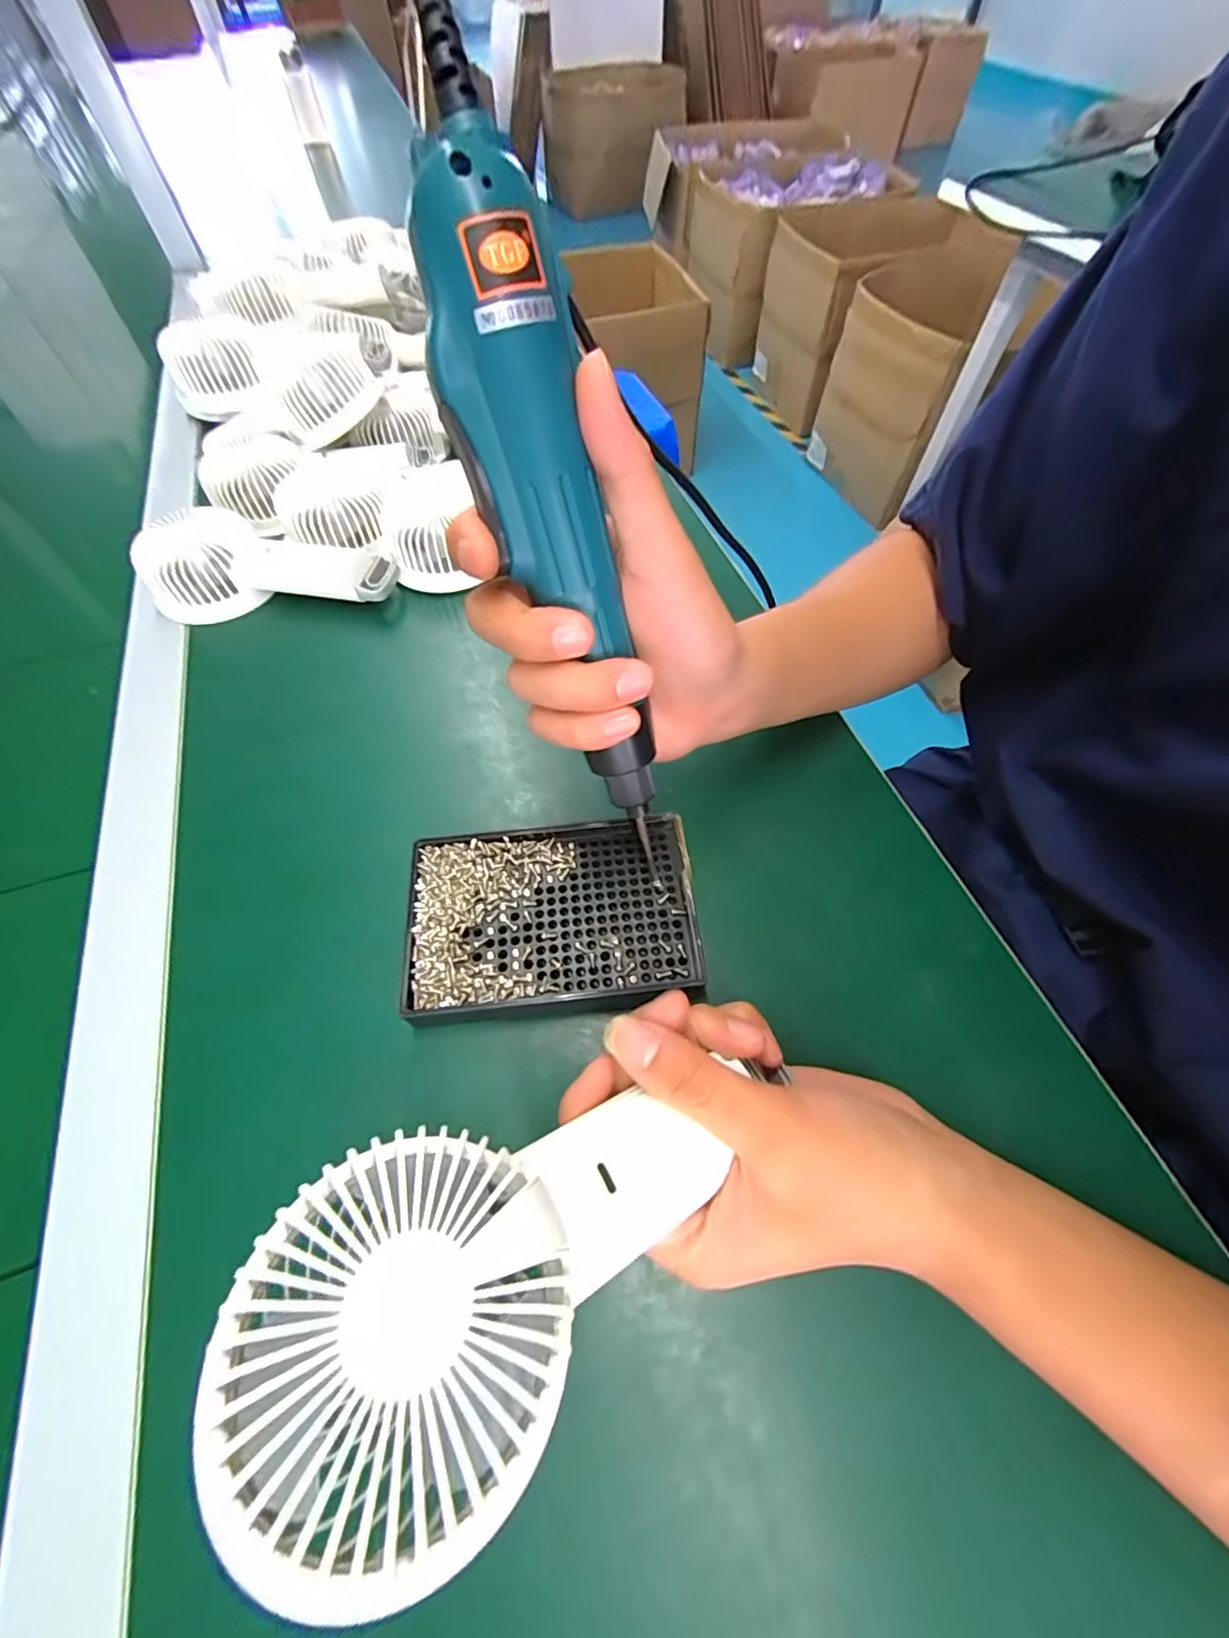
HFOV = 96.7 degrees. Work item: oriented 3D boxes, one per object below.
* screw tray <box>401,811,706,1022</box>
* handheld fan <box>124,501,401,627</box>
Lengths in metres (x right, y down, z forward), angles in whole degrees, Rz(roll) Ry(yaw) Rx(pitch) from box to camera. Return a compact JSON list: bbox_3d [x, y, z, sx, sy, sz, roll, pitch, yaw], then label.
[{"bbox_3d":[-0.030,0.045,0.269,0.136,0.017,0.093,-4,60,-2],"label":"screw tray"},{"bbox_3d":[-0.249,-0.189,0.401,0.174,0.045,0.082,-1,60,-1],"label":"handheld fan"}]

